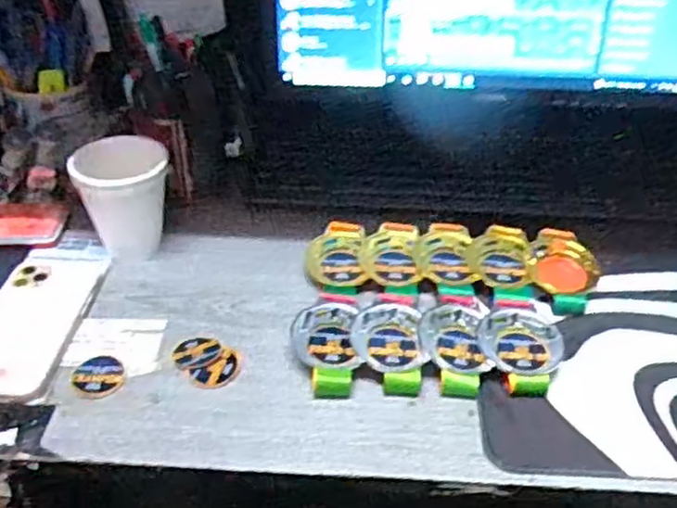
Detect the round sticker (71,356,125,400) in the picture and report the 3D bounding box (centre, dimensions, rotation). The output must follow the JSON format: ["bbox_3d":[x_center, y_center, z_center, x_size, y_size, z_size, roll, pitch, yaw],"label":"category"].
[{"bbox_3d":[-0.175,0.088,0.520,0.036,0.004,0.041,-12,40,-15],"label":"round sticker"}]

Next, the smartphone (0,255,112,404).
[{"bbox_3d":[-0.242,0.050,0.562,0.075,0.010,0.168,3,38,3],"label":"smartphone"}]

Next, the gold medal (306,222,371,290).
[{"bbox_3d":[-0.002,0.001,0.617,0.052,0.004,0.082,-7,44,5],"label":"gold medal"}]

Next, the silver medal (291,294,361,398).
[{"bbox_3d":[-0.010,0.067,0.536,0.048,0.022,0.090,0,38,-1],"label":"silver medal"}]

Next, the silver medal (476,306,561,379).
[{"bbox_3d":[0.135,0.064,0.532,0.059,0.011,0.068,-8,40,-10],"label":"silver medal"}]

